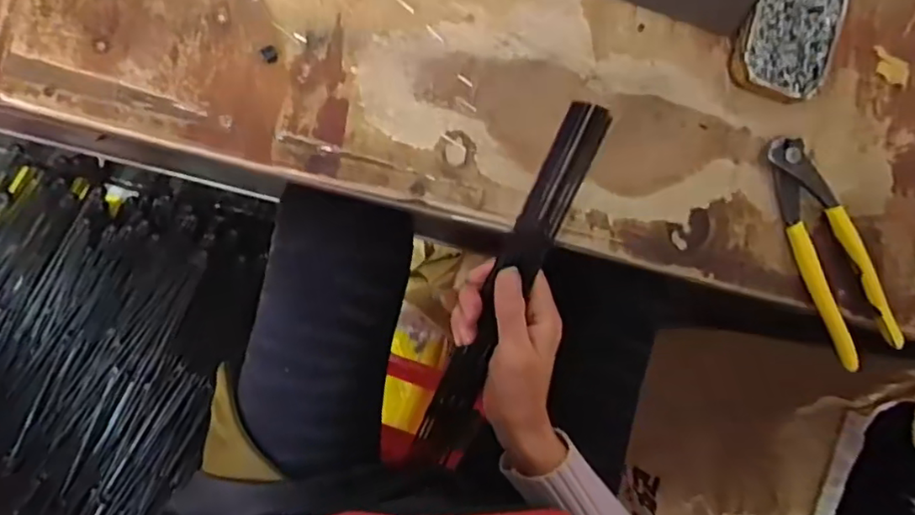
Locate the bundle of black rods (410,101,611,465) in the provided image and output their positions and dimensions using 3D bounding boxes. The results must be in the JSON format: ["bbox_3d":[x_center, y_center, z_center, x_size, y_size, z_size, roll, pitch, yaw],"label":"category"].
[{"bbox_3d":[0.024,0.050,0.452,0.033,0.027,0.376,14,132,-7],"label":"bundle of black rods"}]

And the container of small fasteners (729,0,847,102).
[{"bbox_3d":[0.224,-0.153,0.417,0.063,0.028,0.087,15,88,-7],"label":"container of small fasteners"}]

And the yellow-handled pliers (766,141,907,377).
[{"bbox_3d":[0.262,-0.005,0.426,0.050,0.024,0.166,-24,93,-7],"label":"yellow-handled pliers"}]

